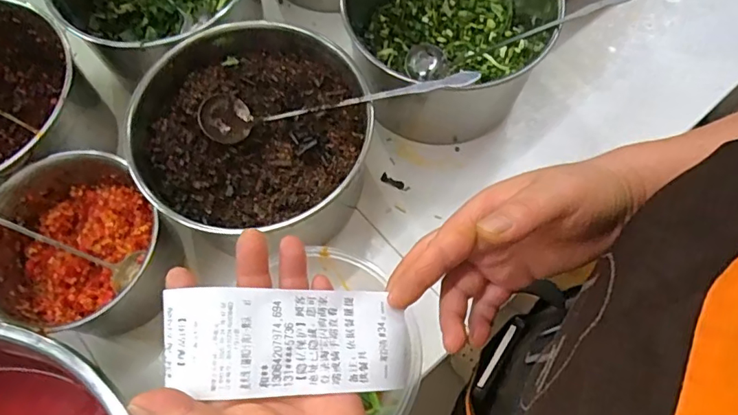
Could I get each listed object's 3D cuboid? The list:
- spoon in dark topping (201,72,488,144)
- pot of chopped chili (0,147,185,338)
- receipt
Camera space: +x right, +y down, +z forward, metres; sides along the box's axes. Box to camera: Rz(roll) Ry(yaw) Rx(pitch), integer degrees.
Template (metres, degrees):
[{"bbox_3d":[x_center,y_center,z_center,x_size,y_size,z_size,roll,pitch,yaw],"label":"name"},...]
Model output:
[{"bbox_3d":[-0.031,-0.090,0.469,0.257,0.049,0.047,-4,65,18],"label":"spoon in dark topping"},{"bbox_3d":[-0.269,0.037,0.486,0.145,0.106,0.145,1,66,-1],"label":"pot of chopped chili"},{"bbox_3d":[-0.041,0.073,0.281,0.131,0.020,0.054,7,65,-19],"label":"receipt"}]

